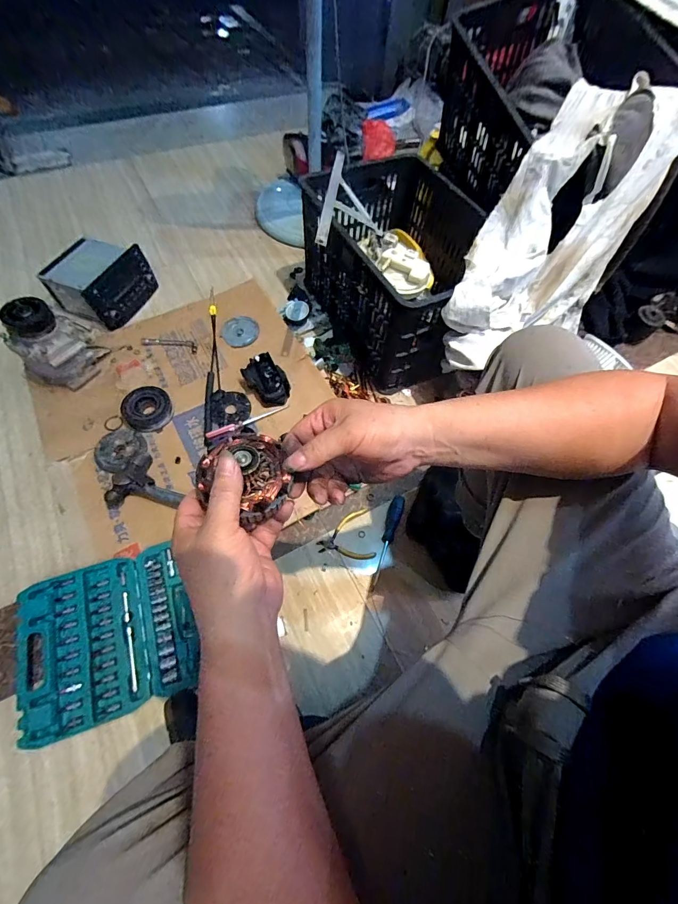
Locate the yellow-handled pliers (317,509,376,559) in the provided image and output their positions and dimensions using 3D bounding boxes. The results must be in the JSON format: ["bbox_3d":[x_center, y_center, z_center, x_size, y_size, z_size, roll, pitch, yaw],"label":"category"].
[{"bbox_3d":[0.012,0.176,0.757,0.110,0.014,0.097,-9,63,-8],"label":"yellow-handled pliers"}]

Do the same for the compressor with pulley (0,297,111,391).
[{"bbox_3d":[-0.655,-0.257,0.849,0.139,0.185,0.174,41,68,17],"label":"compressor with pulley"}]

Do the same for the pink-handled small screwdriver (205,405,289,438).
[{"bbox_3d":[-0.207,-0.071,0.849,0.191,0.020,0.021,-27,67,-16],"label":"pink-handled small screwdriver"}]

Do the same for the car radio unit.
[{"bbox_3d":[-0.636,-0.460,1.002,0.204,0.120,0.207,23,64,9],"label":"car radio unit"}]

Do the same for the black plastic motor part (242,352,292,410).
[{"bbox_3d":[-0.172,-0.168,0.884,0.082,0.061,0.118,-35,69,-19],"label":"black plastic motor part"}]

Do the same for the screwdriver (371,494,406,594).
[{"bbox_3d":[0.097,0.179,0.751,0.028,0.028,0.188,18,63,6],"label":"screwdriver"}]

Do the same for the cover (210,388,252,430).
[{"bbox_3d":[-0.255,-0.104,0.871,0.091,0.013,0.096,3,71,-8],"label":"cover"}]

